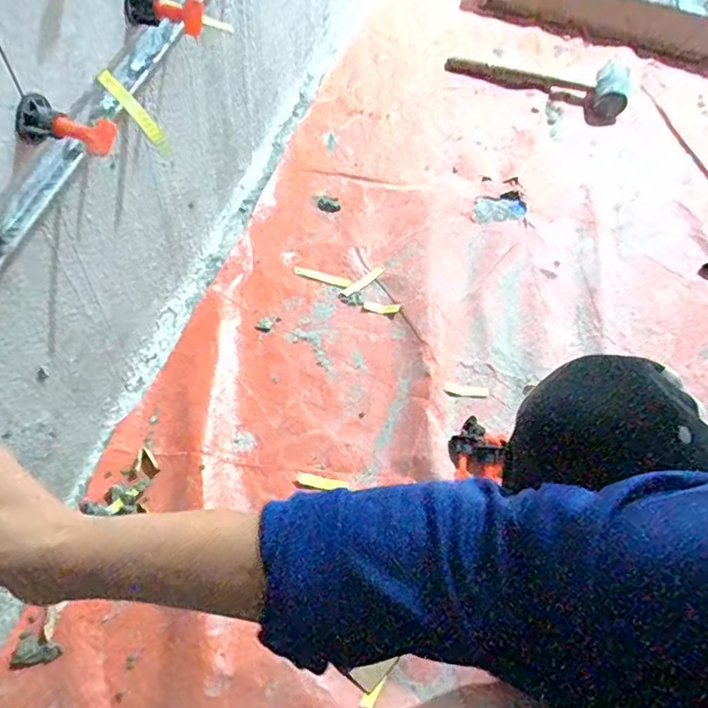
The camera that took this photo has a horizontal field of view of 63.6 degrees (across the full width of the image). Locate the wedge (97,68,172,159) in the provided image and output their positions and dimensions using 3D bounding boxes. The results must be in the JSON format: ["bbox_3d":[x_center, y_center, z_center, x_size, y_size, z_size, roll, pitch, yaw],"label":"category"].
[{"bbox_3d":[-0.175,-0.195,0.463,0.008,0.074,0.012,-2,46,47],"label":"wedge"}]

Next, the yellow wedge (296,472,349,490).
[{"bbox_3d":[-0.039,0.155,0.681,0.061,0.013,0.016,12,59,3],"label":"yellow wedge"}]

